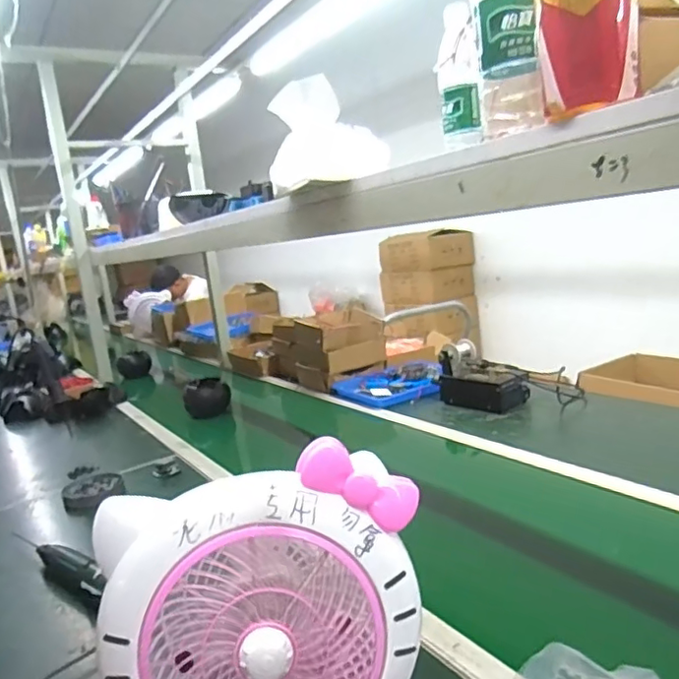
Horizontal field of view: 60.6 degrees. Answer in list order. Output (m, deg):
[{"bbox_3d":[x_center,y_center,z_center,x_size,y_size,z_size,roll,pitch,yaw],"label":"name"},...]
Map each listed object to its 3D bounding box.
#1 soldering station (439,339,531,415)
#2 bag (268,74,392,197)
[{"bbox_3d":[0.339,0.086,1.387,0.109,0.131,0.193,-15,13,-36],"label":"soldering station"},{"bbox_3d":[-0.020,-0.234,0.663,0.095,0.108,0.125,-12,11,-21],"label":"bag"}]

